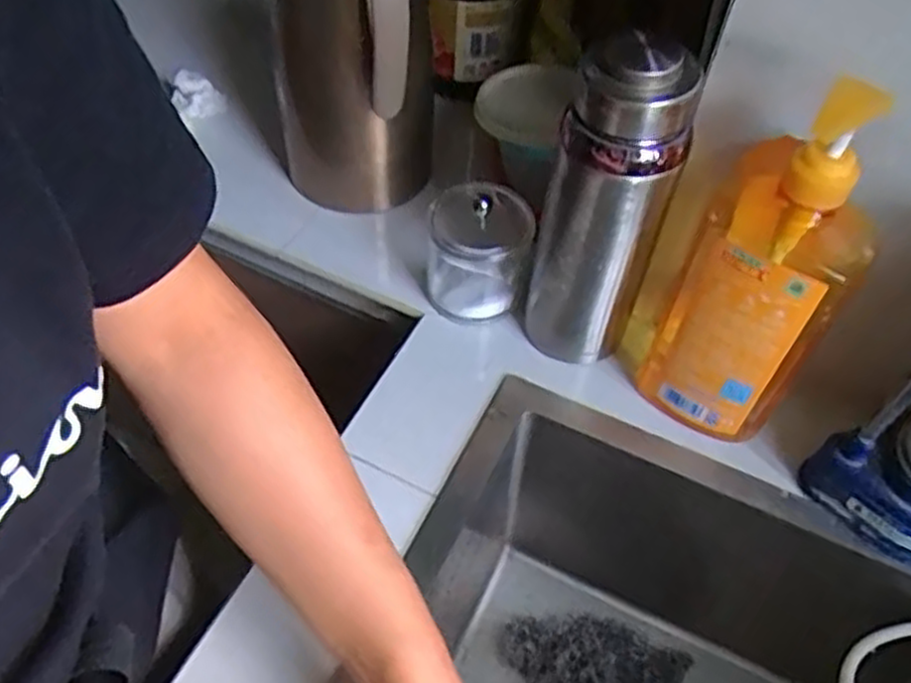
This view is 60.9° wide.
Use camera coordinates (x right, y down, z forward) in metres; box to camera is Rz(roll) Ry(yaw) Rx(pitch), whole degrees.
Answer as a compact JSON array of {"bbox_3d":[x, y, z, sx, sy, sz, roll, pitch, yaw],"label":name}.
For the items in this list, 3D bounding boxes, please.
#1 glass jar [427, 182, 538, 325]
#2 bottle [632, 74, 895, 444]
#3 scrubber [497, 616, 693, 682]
[{"bbox_3d":[0.019,-0.073,0.604,0.076,0.094,0.073,2,52,-2],"label":"glass jar"},{"bbox_3d":[0.189,-0.035,0.496,0.100,0.236,0.090,23,54,14],"label":"bottle"},{"bbox_3d":[0.118,0.274,0.652,0.155,0.031,0.078,-1,52,-5],"label":"scrubber"}]

